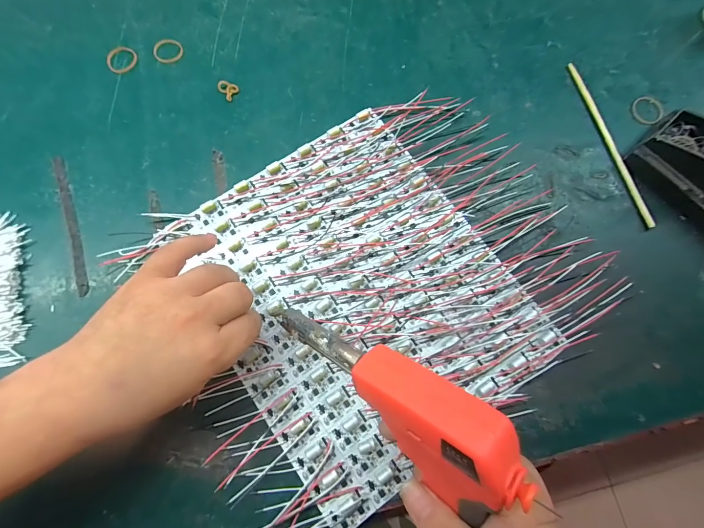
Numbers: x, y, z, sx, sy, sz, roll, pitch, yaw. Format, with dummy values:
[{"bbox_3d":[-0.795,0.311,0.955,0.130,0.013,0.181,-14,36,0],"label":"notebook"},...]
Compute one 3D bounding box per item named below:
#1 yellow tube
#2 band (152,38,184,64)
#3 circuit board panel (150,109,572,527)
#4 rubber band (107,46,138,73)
[{"bbox_3d":[0.260,-0.126,0.341,0.008,0.006,0.193,-13,76,-5],"label":"yellow tube"},{"bbox_3d":[-0.194,-0.226,0.354,0.030,0.004,0.032,0,76,-1],"label":"band"},{"bbox_3d":[0.008,0.020,0.294,0.237,0.007,0.284,-33,79,-9],"label":"circuit board panel"},{"bbox_3d":[-0.240,-0.213,0.349,0.029,0.004,0.032,31,77,6],"label":"rubber band"}]

